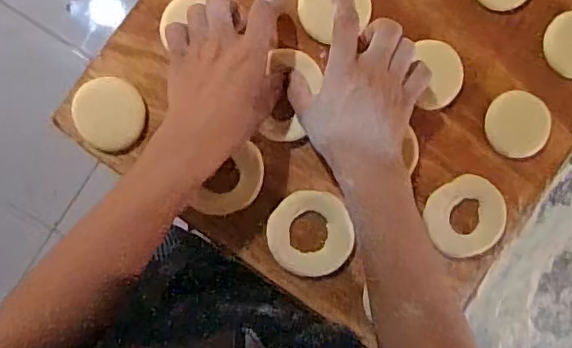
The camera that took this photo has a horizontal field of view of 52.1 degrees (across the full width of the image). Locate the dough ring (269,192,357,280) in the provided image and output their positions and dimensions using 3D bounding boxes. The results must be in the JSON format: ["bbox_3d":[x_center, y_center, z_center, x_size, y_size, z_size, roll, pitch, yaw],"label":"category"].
[{"bbox_3d":[0.024,0.058,0.562,0.079,0.005,0.082,0,93,-8],"label":"dough ring"}]

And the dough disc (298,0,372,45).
[{"bbox_3d":[0.045,-0.160,0.547,0.067,0.011,0.057,-24,96,-6],"label":"dough disc"}]

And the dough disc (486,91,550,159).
[{"bbox_3d":[0.231,-0.048,0.576,0.066,0.011,0.058,35,88,-8],"label":"dough disc"}]

